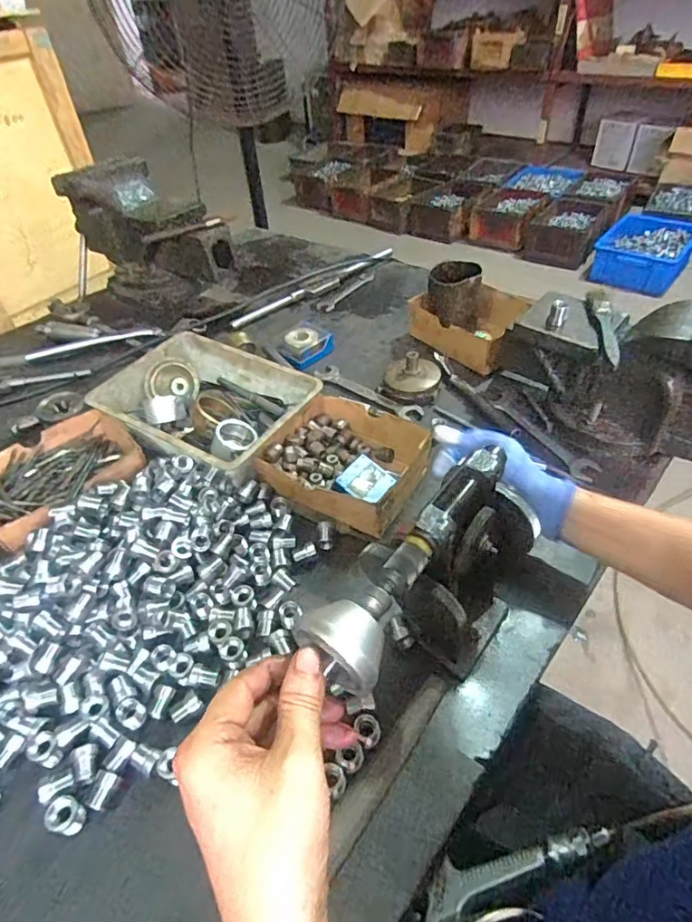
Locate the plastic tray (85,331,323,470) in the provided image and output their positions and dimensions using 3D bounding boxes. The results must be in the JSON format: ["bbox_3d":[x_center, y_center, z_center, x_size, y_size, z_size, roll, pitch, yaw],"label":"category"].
[{"bbox_3d":[-0.175,-0.068,0.645,0.247,0.062,0.170,22,50,26],"label":"plastic tray"}]

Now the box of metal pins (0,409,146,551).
[{"bbox_3d":[-0.325,0.016,0.591,0.142,0.043,0.184,30,53,31],"label":"box of metal pins"}]

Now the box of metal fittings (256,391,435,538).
[{"bbox_3d":[0.000,-0.004,0.589,0.175,0.047,0.150,20,49,24],"label":"box of metal fittings"}]

